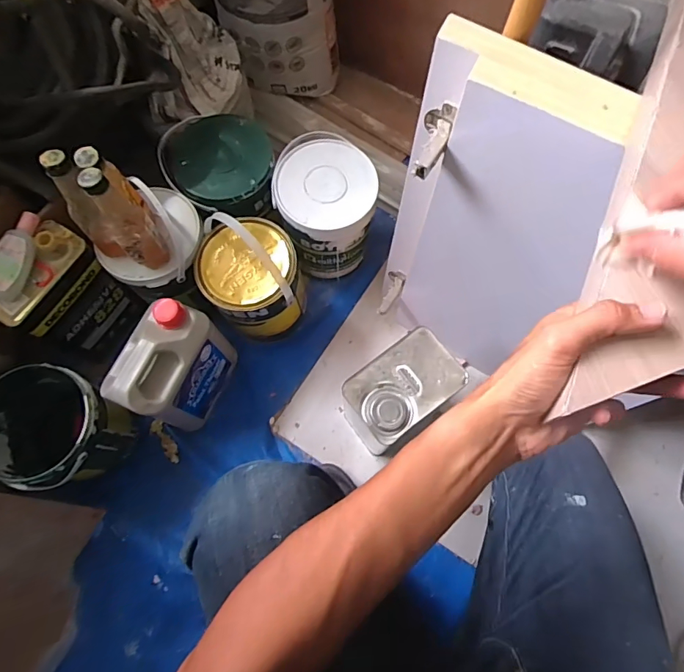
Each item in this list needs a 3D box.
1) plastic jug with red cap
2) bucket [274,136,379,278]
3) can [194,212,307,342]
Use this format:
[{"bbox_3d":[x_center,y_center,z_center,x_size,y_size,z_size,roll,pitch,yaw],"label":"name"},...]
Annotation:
[{"bbox_3d":[-0.273,0.052,0.753,0.108,0.217,0.171,22,74,9],"label":"plastic jug with red cap"},{"bbox_3d":[-0.028,-0.236,0.841,0.163,0.204,0.193,-9,72,-1],"label":"bucket"},{"bbox_3d":[-0.151,-0.097,0.767,0.154,0.268,0.154,-1,72,2],"label":"can"}]

